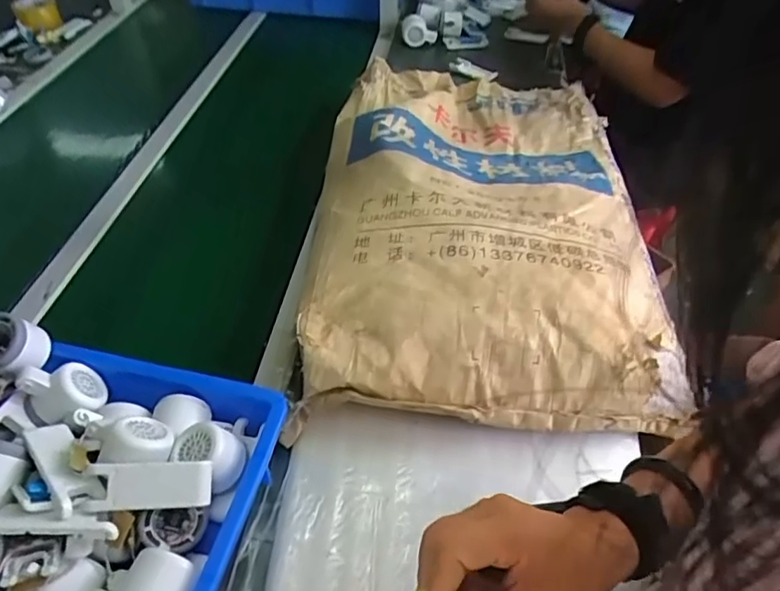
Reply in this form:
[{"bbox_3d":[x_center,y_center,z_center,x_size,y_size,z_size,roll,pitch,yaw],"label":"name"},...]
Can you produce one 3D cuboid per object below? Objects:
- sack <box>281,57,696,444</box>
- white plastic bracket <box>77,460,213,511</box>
[{"bbox_3d":[0.132,-0.146,0.837,0.450,0.134,0.732,2,47,0],"label":"sack"},{"bbox_3d":[-0.213,0.168,0.496,0.104,0.016,0.040,-1,74,-12],"label":"white plastic bracket"}]

